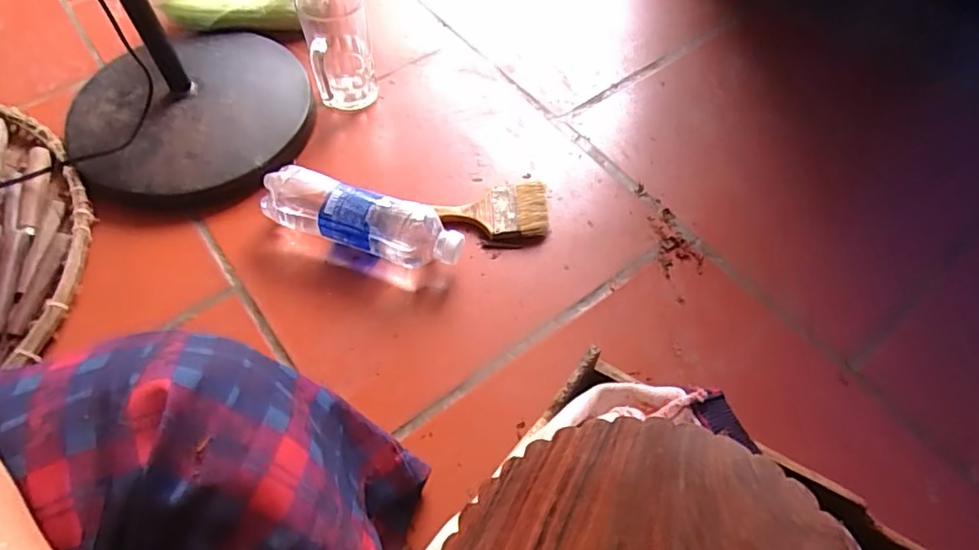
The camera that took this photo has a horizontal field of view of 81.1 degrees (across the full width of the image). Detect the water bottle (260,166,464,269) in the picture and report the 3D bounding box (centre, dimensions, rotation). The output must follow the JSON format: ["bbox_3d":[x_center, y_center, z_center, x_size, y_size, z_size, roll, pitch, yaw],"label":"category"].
[{"bbox_3d":[-0.128,-0.053,0.583,0.210,0.064,0.056,15,59,9],"label":"water bottle"}]

